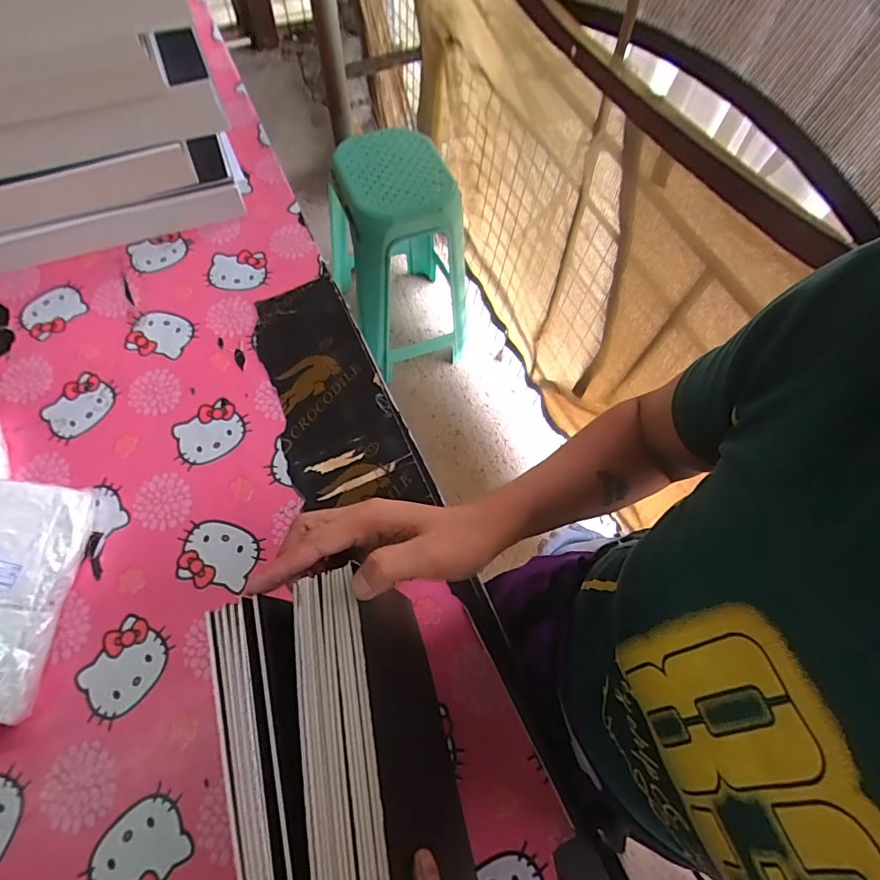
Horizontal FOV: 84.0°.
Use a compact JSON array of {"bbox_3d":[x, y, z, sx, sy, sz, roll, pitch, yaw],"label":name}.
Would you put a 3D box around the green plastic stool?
[{"bbox_3d":[-0.109,-0.534,1.448,0.369,0.570,0.401,-19,67,-11],"label":"green plastic stool"}]

